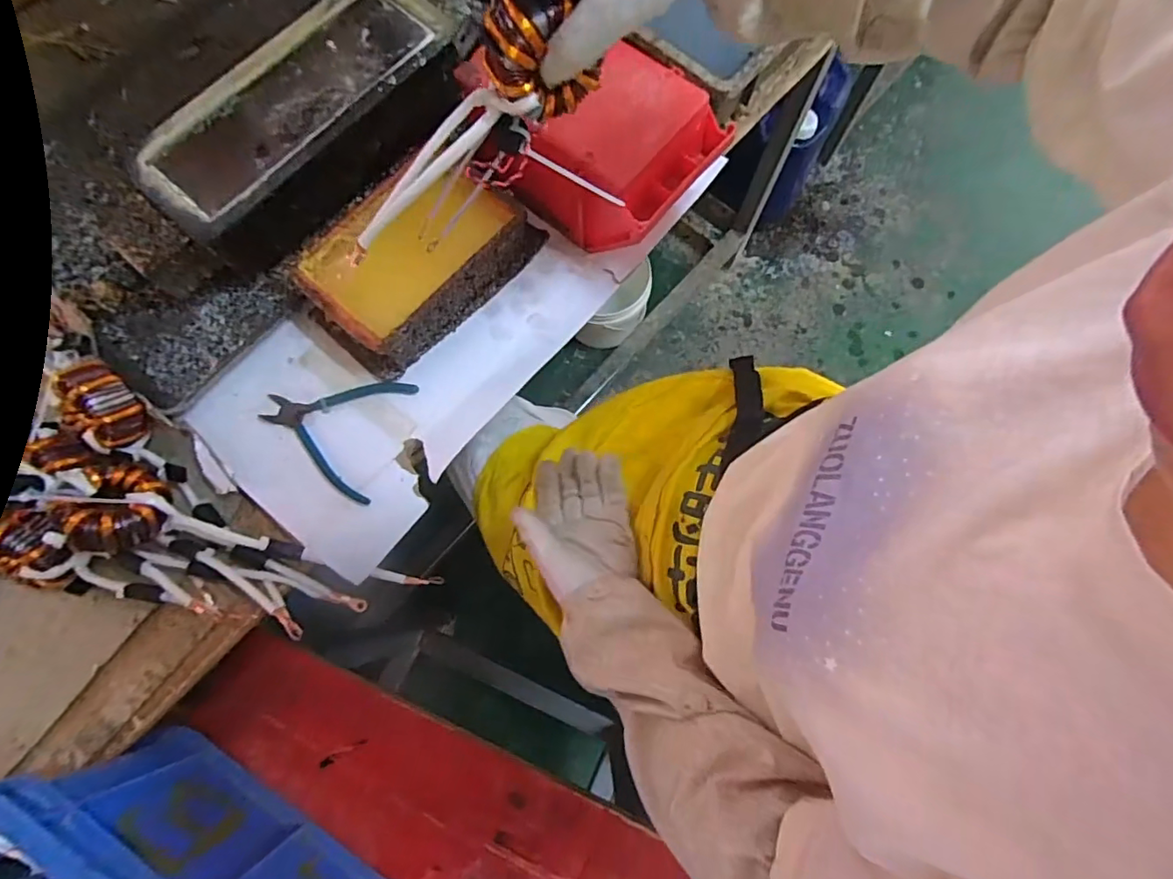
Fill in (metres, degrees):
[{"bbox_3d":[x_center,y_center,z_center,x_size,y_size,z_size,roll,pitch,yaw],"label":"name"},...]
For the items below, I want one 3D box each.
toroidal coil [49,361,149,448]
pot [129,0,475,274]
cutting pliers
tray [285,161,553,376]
[{"bbox_3d":[-0.457,-0.034,0.517,0.066,0.050,0.066,0,76,0],"label":"toroidal coil"},{"bbox_3d":[-0.284,-0.344,0.590,0.153,0.084,0.358,44,80,10],"label":"pot"},{"bbox_3d":[-0.256,-0.016,0.551,0.137,0.009,0.125,19,77,5],"label":"cutting pliers"},{"bbox_3d":[-0.171,-0.183,0.558,0.145,0.069,0.225,38,79,9],"label":"tray"}]

